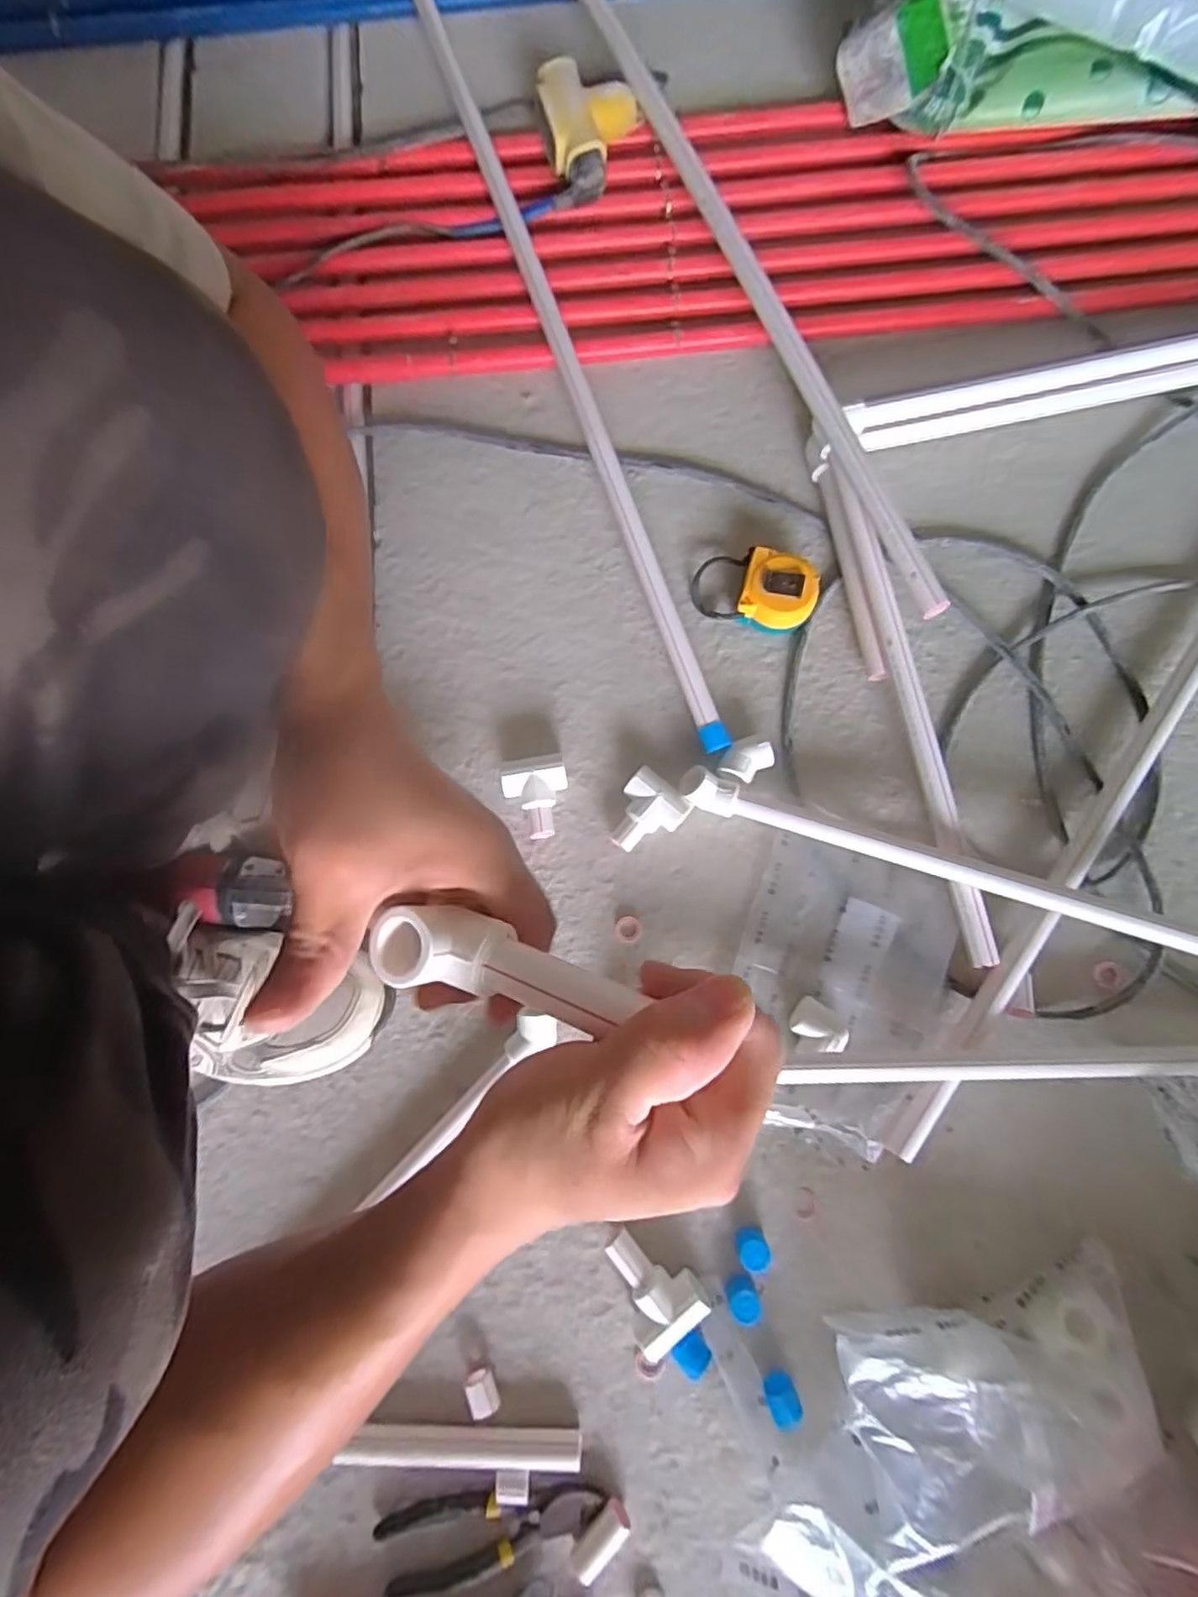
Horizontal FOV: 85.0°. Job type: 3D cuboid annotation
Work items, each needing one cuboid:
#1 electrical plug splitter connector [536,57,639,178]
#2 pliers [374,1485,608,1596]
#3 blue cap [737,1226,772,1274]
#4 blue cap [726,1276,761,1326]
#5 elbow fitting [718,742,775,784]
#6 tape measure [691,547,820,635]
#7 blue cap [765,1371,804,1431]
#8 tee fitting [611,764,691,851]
[{"bbox_3d":[-0.010,-0.657,0.637,0.097,0.053,0.092,1,79,2],"label":"electrical plug splitter connector"},{"bbox_3d":[-0.075,0.504,0.451,0.155,0.007,0.051,-16,79,-2],"label":"pliers"},{"bbox_3d":[0.113,0.331,0.480,0.022,0.020,0.024,0,79,2],"label":"blue cap"},{"bbox_3d":[0.104,0.361,0.469,0.022,0.017,0.024,0,79,2],"label":"blue cap"},{"bbox_3d":[0.121,-0.030,0.545,0.043,0.028,0.031,-37,80,-6],"label":"elbow fitting"},{"bbox_3d":[0.135,-0.183,0.569,0.103,0.040,0.058,18,80,5],"label":"tape measure"},{"bbox_3d":[0.129,0.424,0.459,0.022,0.017,0.027,-21,79,-3],"label":"blue cap"},{"bbox_3d":[0.037,0.015,0.539,0.053,0.030,0.063,40,82,8],"label":"tee fitting"}]

